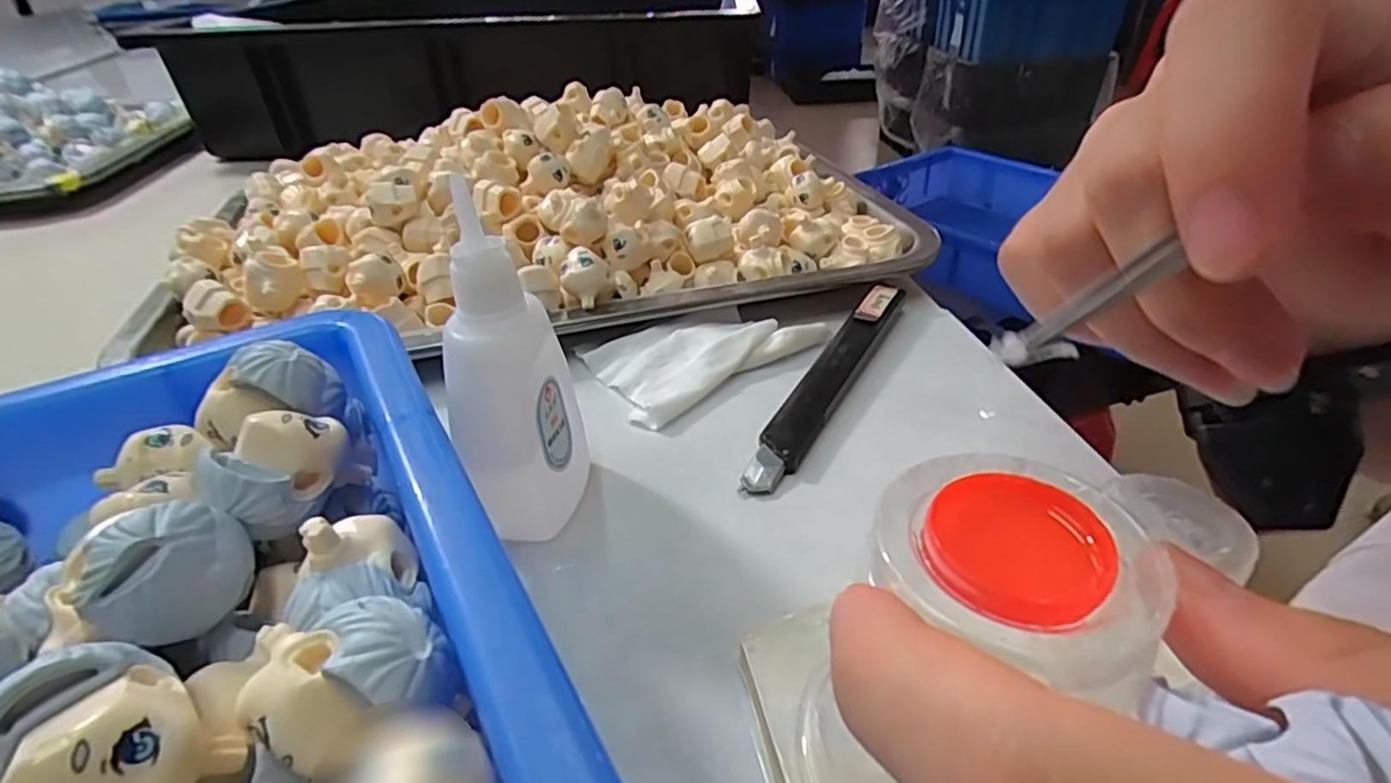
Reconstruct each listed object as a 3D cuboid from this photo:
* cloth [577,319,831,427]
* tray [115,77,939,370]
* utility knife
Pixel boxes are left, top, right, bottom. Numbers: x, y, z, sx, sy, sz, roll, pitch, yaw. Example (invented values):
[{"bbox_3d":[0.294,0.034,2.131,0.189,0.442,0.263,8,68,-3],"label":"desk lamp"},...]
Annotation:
[{"bbox_3d":[0.004,-0.018,0.269,0.087,0.010,0.052,-24,41,-28],"label":"cloth"},{"bbox_3d":[-0.079,-0.104,0.344,0.338,0.055,0.224,-11,36,-12],"label":"tray"},{"bbox_3d":[0.050,-0.006,0.248,0.015,0.012,0.130,18,40,25],"label":"utility knife"}]

